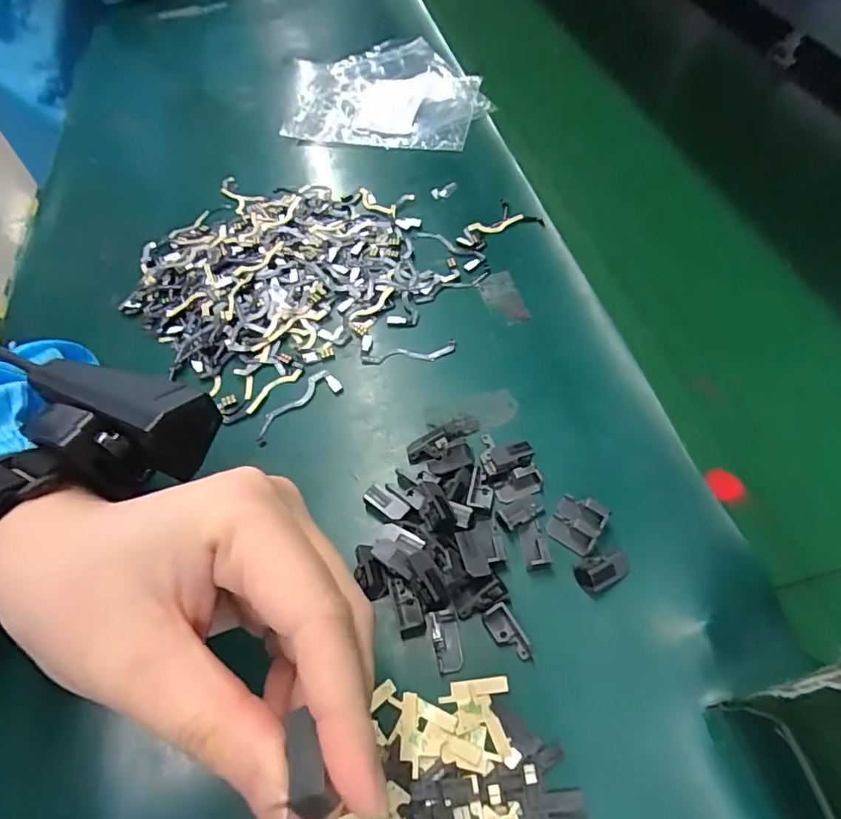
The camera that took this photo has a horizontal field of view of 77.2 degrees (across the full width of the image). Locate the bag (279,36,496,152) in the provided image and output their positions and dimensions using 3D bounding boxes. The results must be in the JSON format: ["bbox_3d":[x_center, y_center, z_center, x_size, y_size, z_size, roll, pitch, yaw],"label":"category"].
[{"bbox_3d":[-0.030,-0.277,0.455,0.169,0.014,0.164,2,56,6],"label":"bag"}]

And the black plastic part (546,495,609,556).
[{"bbox_3d":[0.069,0.051,0.233,0.021,0.012,0.021,31,64,23],"label":"black plastic part"}]

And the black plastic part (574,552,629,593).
[{"bbox_3d":[0.076,0.067,0.220,0.023,0.009,0.012,-19,57,-8],"label":"black plastic part"}]

